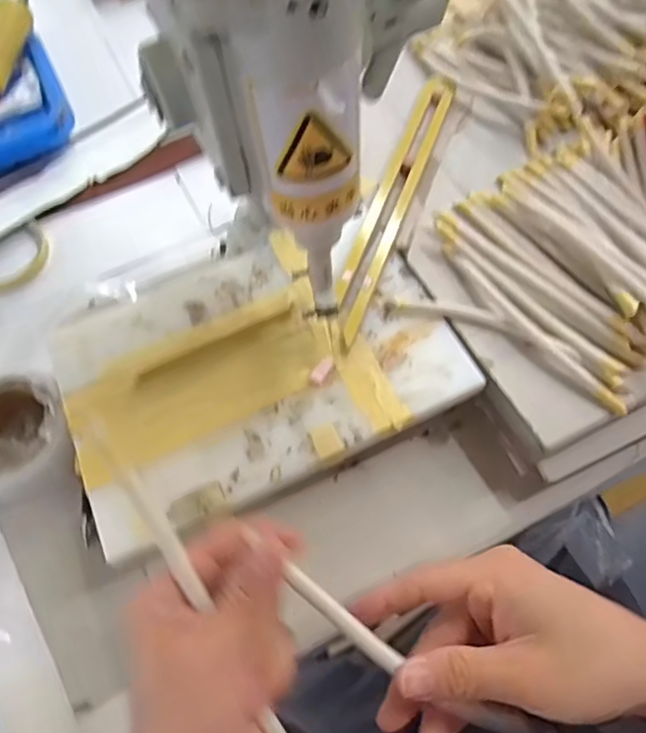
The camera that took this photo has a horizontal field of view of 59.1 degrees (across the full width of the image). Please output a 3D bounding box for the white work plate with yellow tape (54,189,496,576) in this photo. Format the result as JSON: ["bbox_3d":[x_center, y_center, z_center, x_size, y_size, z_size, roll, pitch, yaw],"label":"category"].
[{"bbox_3d":[-0.055,-0.009,0.451,0.296,0.016,0.209,-24,65,-9],"label":"white work plate with yellow tape"}]

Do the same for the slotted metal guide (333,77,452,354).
[{"bbox_3d":[0.063,-0.154,0.514,0.032,0.012,0.309,18,66,12],"label":"slotted metal guide"}]

